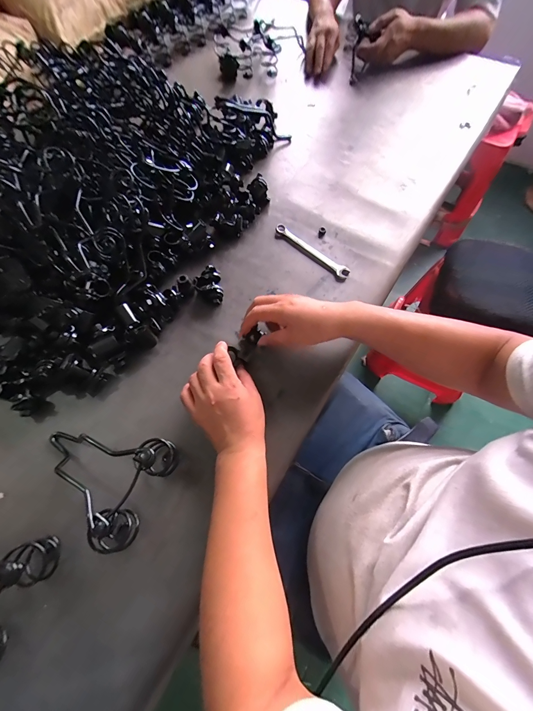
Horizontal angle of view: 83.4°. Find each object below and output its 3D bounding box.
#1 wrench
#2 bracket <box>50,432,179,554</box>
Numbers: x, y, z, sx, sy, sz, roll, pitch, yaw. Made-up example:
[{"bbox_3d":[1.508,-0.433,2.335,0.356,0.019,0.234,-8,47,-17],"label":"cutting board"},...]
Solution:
[{"bbox_3d":[0.085,-0.199,0.557,0.167,0.004,0.024,43,75,15],"label":"wrench"},{"bbox_3d":[-0.219,0.145,0.377,0.169,0.066,0.125,24,71,10],"label":"bracket"}]

